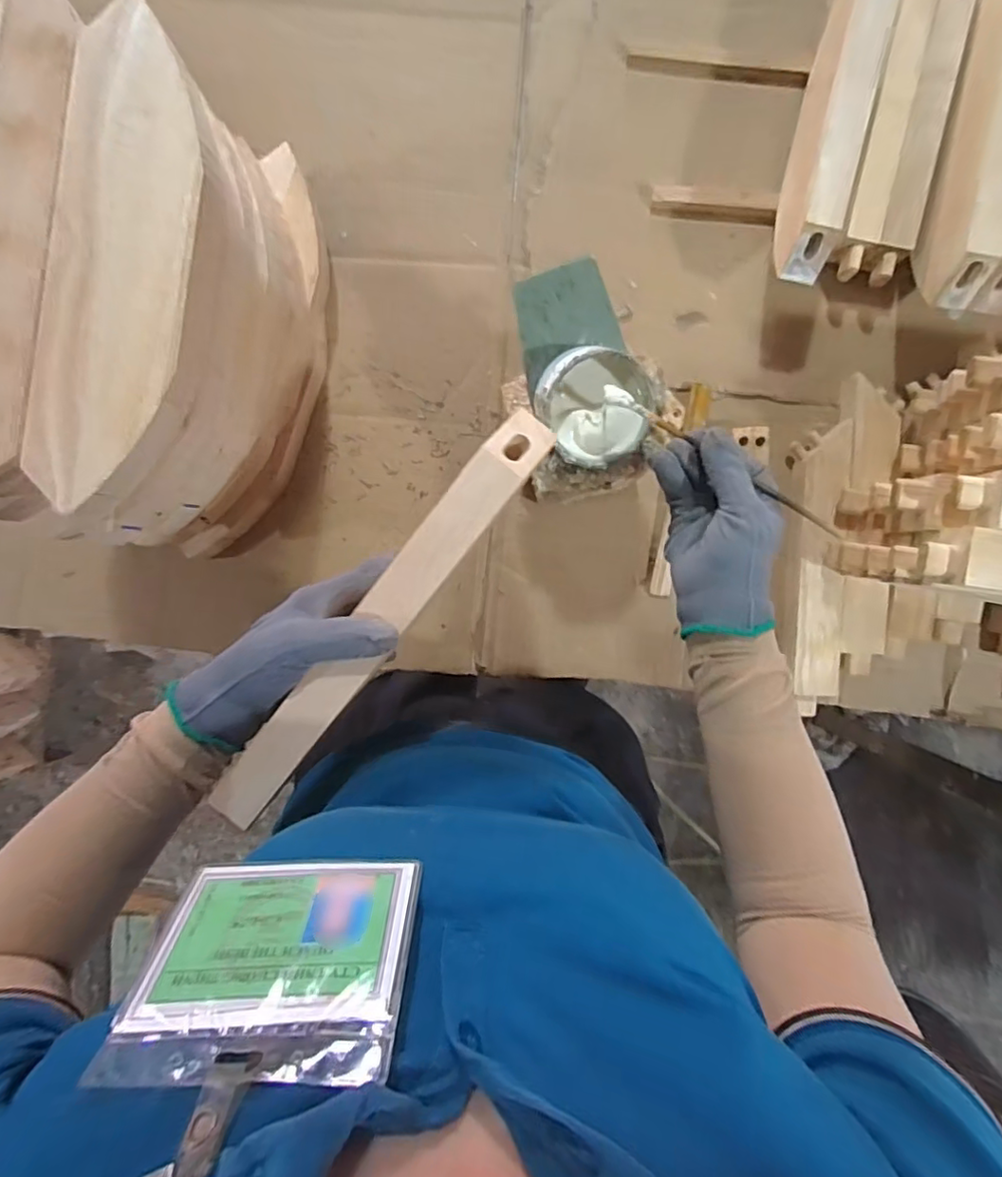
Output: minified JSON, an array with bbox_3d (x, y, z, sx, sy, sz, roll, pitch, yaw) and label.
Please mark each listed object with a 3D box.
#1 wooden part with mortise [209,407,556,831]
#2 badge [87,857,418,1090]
[{"bbox_3d":[-0.073,0.021,0.364,0.035,0.029,0.309,39,96,0],"label":"wooden part with mortise"},{"bbox_3d":[-0.086,0.142,0.228,0.100,0.083,0.005,-2,115,2],"label":"badge"}]

